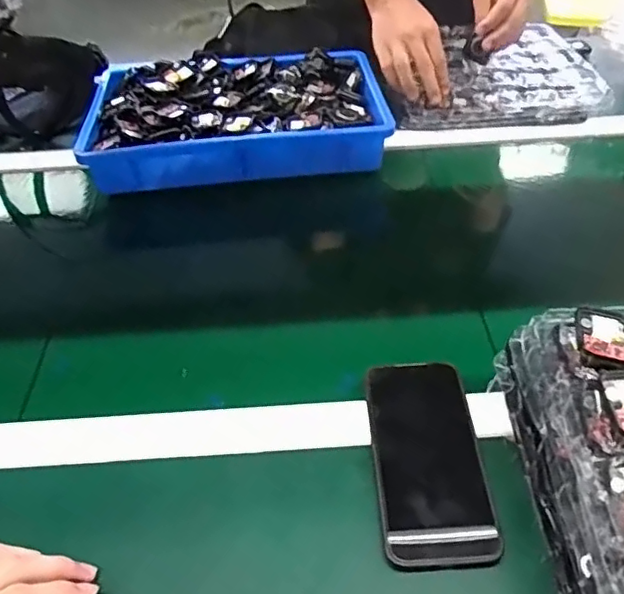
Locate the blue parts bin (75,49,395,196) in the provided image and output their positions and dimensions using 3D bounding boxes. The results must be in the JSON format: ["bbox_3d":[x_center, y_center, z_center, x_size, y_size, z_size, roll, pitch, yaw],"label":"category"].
[{"bbox_3d":[-0.101,-0.238,0.796,0.362,0.078,0.220,-5,44,-3],"label":"blue parts bin"}]

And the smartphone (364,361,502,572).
[{"bbox_3d":[0.086,0.117,0.451,0.078,0.013,0.155,-2,51,-1],"label":"smartphone"}]

